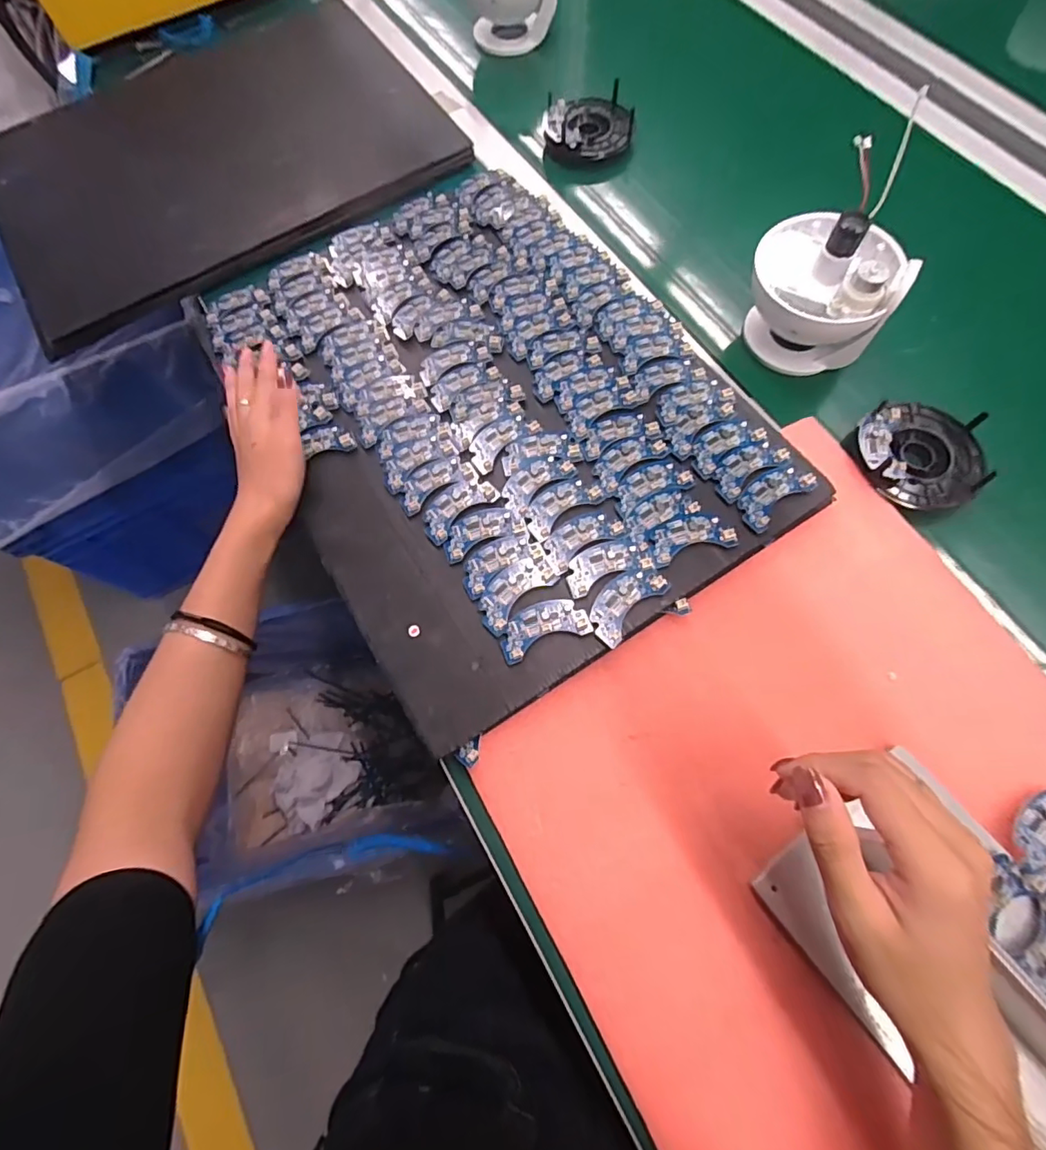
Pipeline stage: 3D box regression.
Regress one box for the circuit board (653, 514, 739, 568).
[{"bbox_3d":[0.125,-0.030,0.402,0.063,0.007,0.032,-18,73,-2],"label":"circuit board"}]

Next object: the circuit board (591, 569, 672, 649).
[{"bbox_3d":[0.073,0.018,0.388,0.033,0.005,0.062,43,80,14],"label":"circuit board"}]

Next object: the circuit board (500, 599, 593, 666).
[{"bbox_3d":[0.014,0.037,0.387,0.065,0.005,0.034,-23,73,-3],"label":"circuit board"}]

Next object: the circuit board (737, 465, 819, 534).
[{"bbox_3d":[0.191,-0.062,0.414,0.063,0.012,0.033,-39,75,-8],"label":"circuit board"}]

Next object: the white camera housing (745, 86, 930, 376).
[{"bbox_3d":[0.258,-0.259,0.457,0.109,0.158,0.127,16,75,8],"label":"white camera housing"}]

